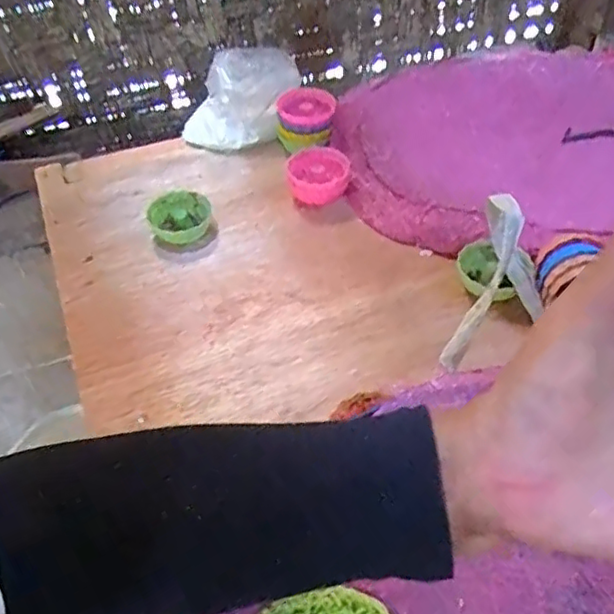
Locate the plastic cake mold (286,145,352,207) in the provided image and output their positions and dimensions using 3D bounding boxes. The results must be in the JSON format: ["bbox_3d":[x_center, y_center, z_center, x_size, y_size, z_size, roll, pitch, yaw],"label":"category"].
[{"bbox_3d":[0.012,-0.132,0.658,0.065,0.038,0.055,-9,48,-3],"label":"plastic cake mold"}]

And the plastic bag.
[{"bbox_3d":[-0.067,-0.235,0.736,0.133,0.080,0.095,-34,53,-23],"label":"plastic bag"}]

